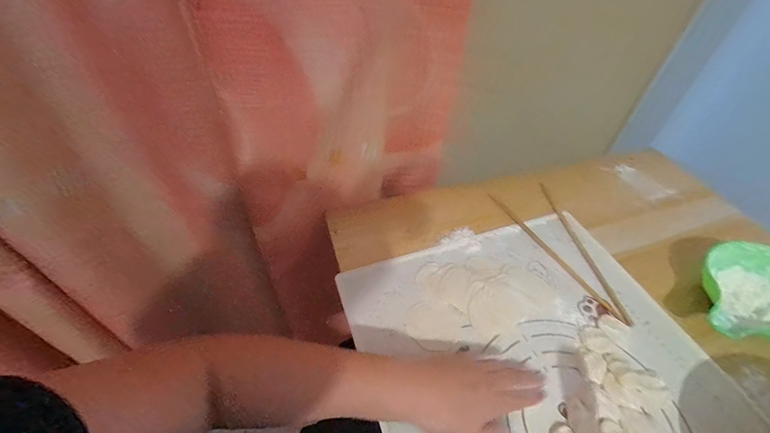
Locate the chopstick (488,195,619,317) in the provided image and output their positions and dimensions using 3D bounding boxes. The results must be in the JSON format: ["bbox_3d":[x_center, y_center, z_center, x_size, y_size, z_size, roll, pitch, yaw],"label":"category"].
[{"bbox_3d":[0.245,0.048,0.522,0.013,0.007,0.241,-21,52,-22],"label":"chopstick"}]

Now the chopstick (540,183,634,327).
[{"bbox_3d":[0.296,0.042,0.527,0.011,0.006,0.258,-4,48,-8],"label":"chopstick"}]

